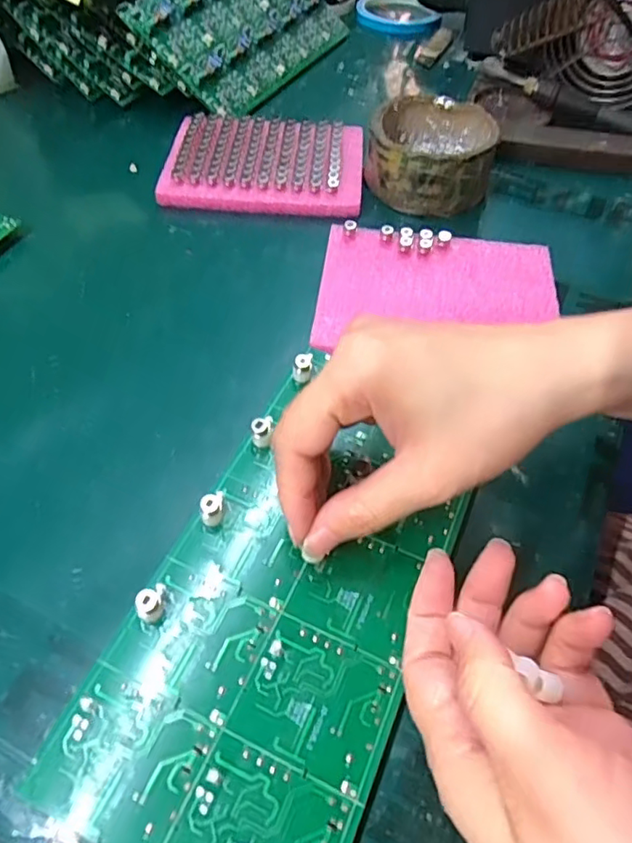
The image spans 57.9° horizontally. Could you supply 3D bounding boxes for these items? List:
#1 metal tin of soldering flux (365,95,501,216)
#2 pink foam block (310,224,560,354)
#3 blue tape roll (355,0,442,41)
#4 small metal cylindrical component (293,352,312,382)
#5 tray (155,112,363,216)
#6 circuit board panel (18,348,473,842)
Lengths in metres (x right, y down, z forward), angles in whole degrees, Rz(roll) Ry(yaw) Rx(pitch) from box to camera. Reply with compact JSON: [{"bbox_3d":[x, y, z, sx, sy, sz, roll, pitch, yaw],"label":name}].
[{"bbox_3d":[0.083,-0.192,0.408,0.084,0.041,0.081,1,54,-2],"label":"metal tin of soldering flux"},{"bbox_3d":[0.074,-0.080,0.350,0.144,0.013,0.101,3,54,0],"label":"pink foam block"},{"bbox_3d":[0.087,-0.435,0.611,0.088,0.019,0.085,1,54,-2],"label":"blue tape roll"},{"bbox_3d":[-0.007,-0.027,0.301,0.010,0.018,0.011,1,54,-2],"label":"small metal cylindrical component"},{"bbox_3d":[-0.036,-0.191,0.423,0.136,0.020,0.105,5,54,1],"label":"tray"},{"bbox_3d":[-0.010,0.069,0.230,0.106,0.010,0.196,21,56,13],"label":"circuit board panel"}]

